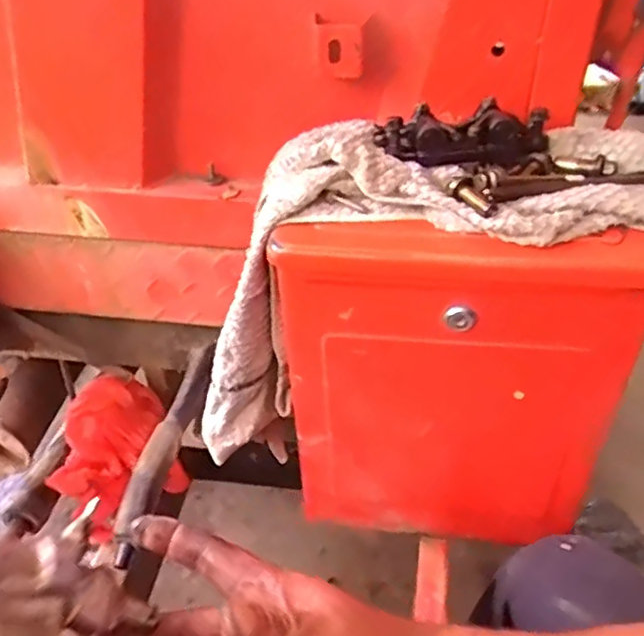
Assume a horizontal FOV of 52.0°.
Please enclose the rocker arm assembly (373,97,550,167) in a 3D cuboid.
[{"bbox_3d":[0.110,-0.142,0.506,0.118,0.035,0.063,-13,40,-15],"label":"rocker arm assembly"}]

